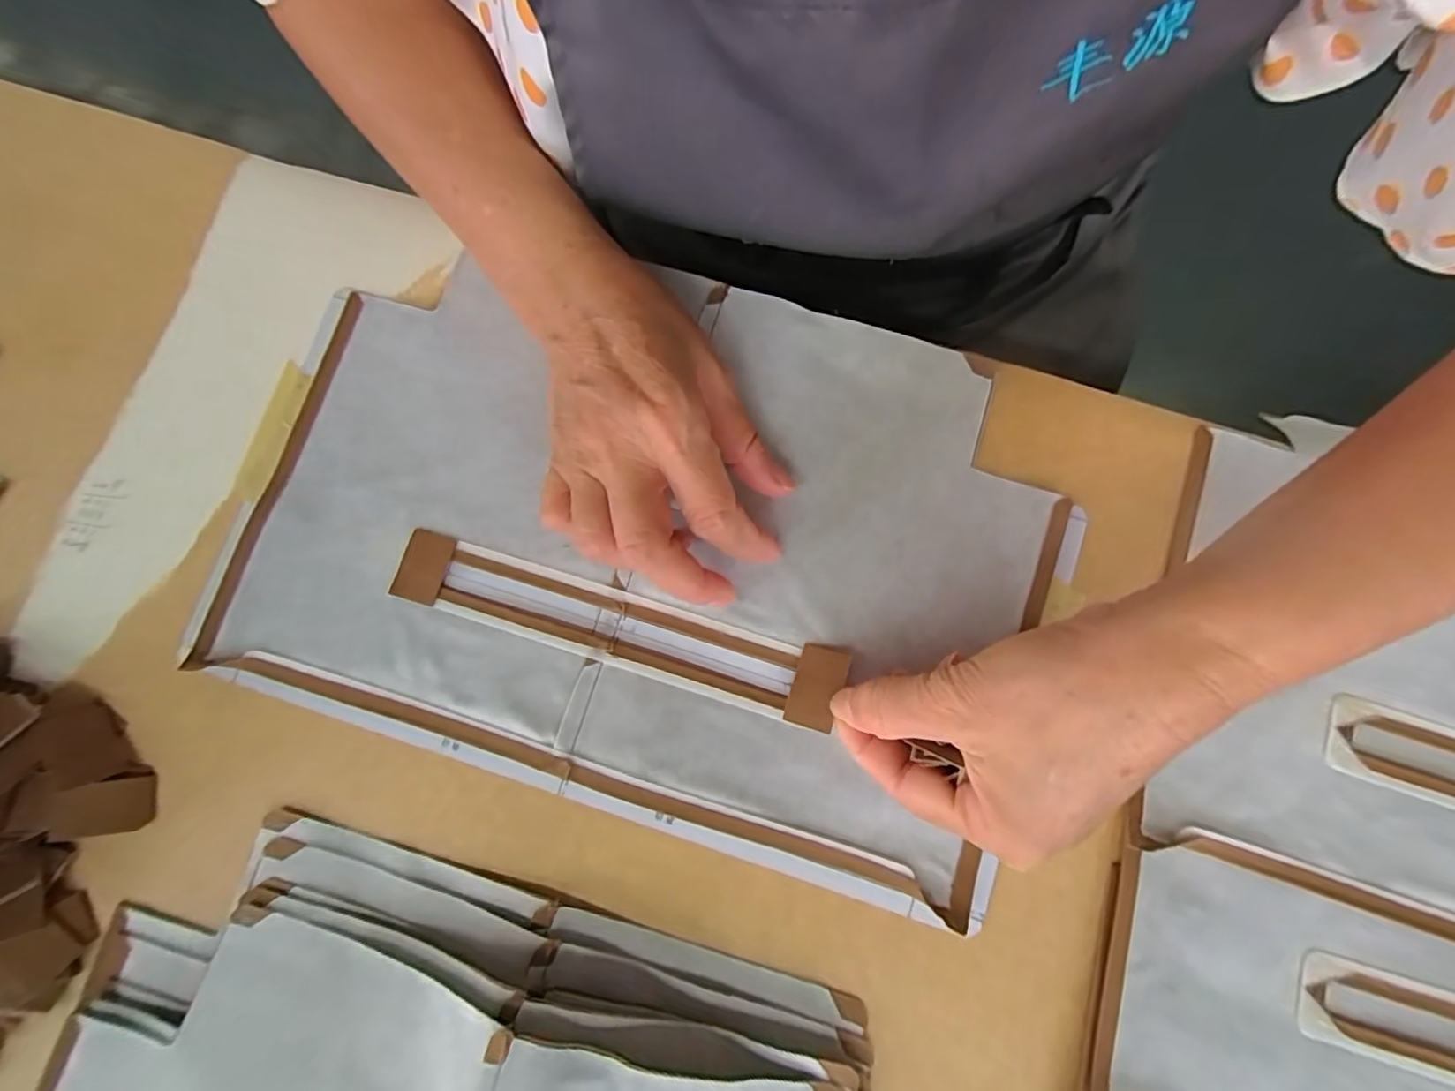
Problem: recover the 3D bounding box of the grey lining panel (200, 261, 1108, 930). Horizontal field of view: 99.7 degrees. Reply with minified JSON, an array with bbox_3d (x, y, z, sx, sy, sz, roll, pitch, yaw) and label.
[{"bbox_3d":[-0.036,-0.007,0.281,0.354,0.010,0.244,18,80,4],"label":"grey lining panel"}]

